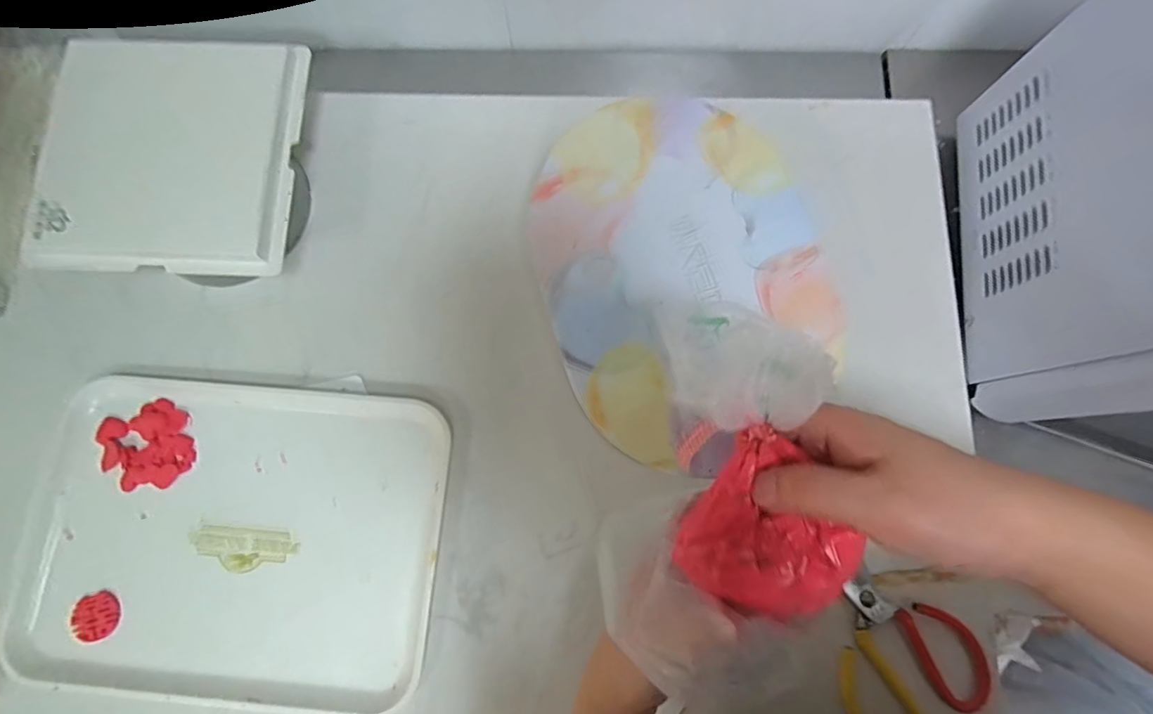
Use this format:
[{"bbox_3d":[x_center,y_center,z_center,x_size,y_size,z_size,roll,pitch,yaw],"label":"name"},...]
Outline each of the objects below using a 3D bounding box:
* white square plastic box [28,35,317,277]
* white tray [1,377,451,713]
[{"bbox_3d":[-0.377,-0.192,0.507,0.218,0.023,0.231,2,79,0],"label":"white square plastic box"},{"bbox_3d":[-0.307,0.164,0.496,0.367,0.026,0.275,5,79,1],"label":"white tray"}]

